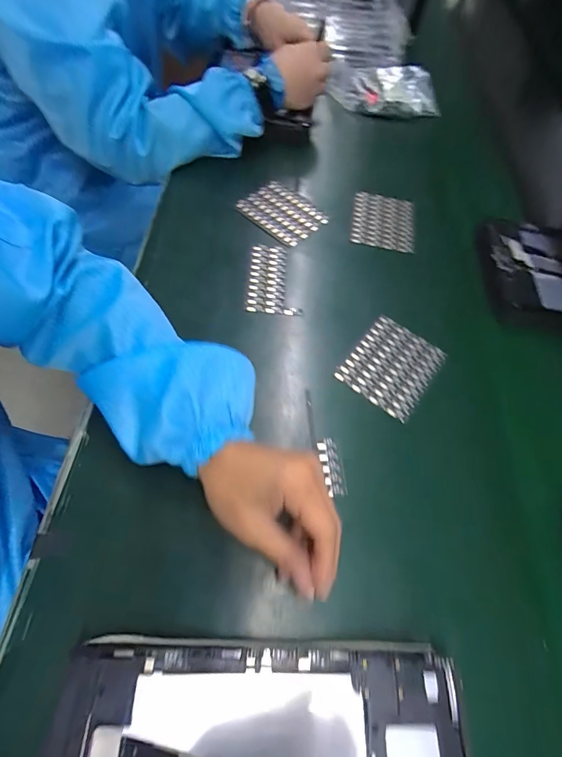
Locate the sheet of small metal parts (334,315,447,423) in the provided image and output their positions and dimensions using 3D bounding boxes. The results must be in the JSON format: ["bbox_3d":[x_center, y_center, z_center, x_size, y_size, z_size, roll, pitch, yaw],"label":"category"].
[{"bbox_3d":[0.113,-0.014,0.370,0.079,0.004,0.097,36,66,14],"label":"sheet of small metal parts"}]

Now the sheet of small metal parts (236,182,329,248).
[{"bbox_3d":[0.001,-0.217,0.476,0.102,0.007,0.076,41,67,16],"label":"sheet of small metal parts"}]

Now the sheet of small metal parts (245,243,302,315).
[{"bbox_3d":[-0.007,-0.116,0.415,0.058,0.004,0.102,4,63,-2],"label":"sheet of small metal parts"}]

